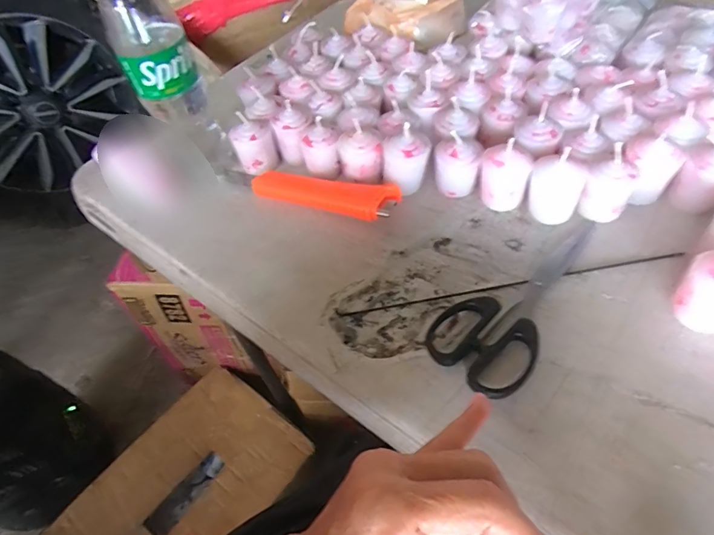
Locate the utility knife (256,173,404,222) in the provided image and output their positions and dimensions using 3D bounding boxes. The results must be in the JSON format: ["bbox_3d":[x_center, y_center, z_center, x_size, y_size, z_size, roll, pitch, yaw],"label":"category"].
[{"bbox_3d":[-0.031,-0.065,0.385,0.134,0.022,0.031,15,55,16],"label":"utility knife"}]

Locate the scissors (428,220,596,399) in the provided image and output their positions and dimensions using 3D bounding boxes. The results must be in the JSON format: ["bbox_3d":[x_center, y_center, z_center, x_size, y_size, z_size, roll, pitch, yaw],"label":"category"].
[{"bbox_3d":[0.125,0.021,0.309,0.166,0.012,0.066,-35,57,-20],"label":"scissors"}]

